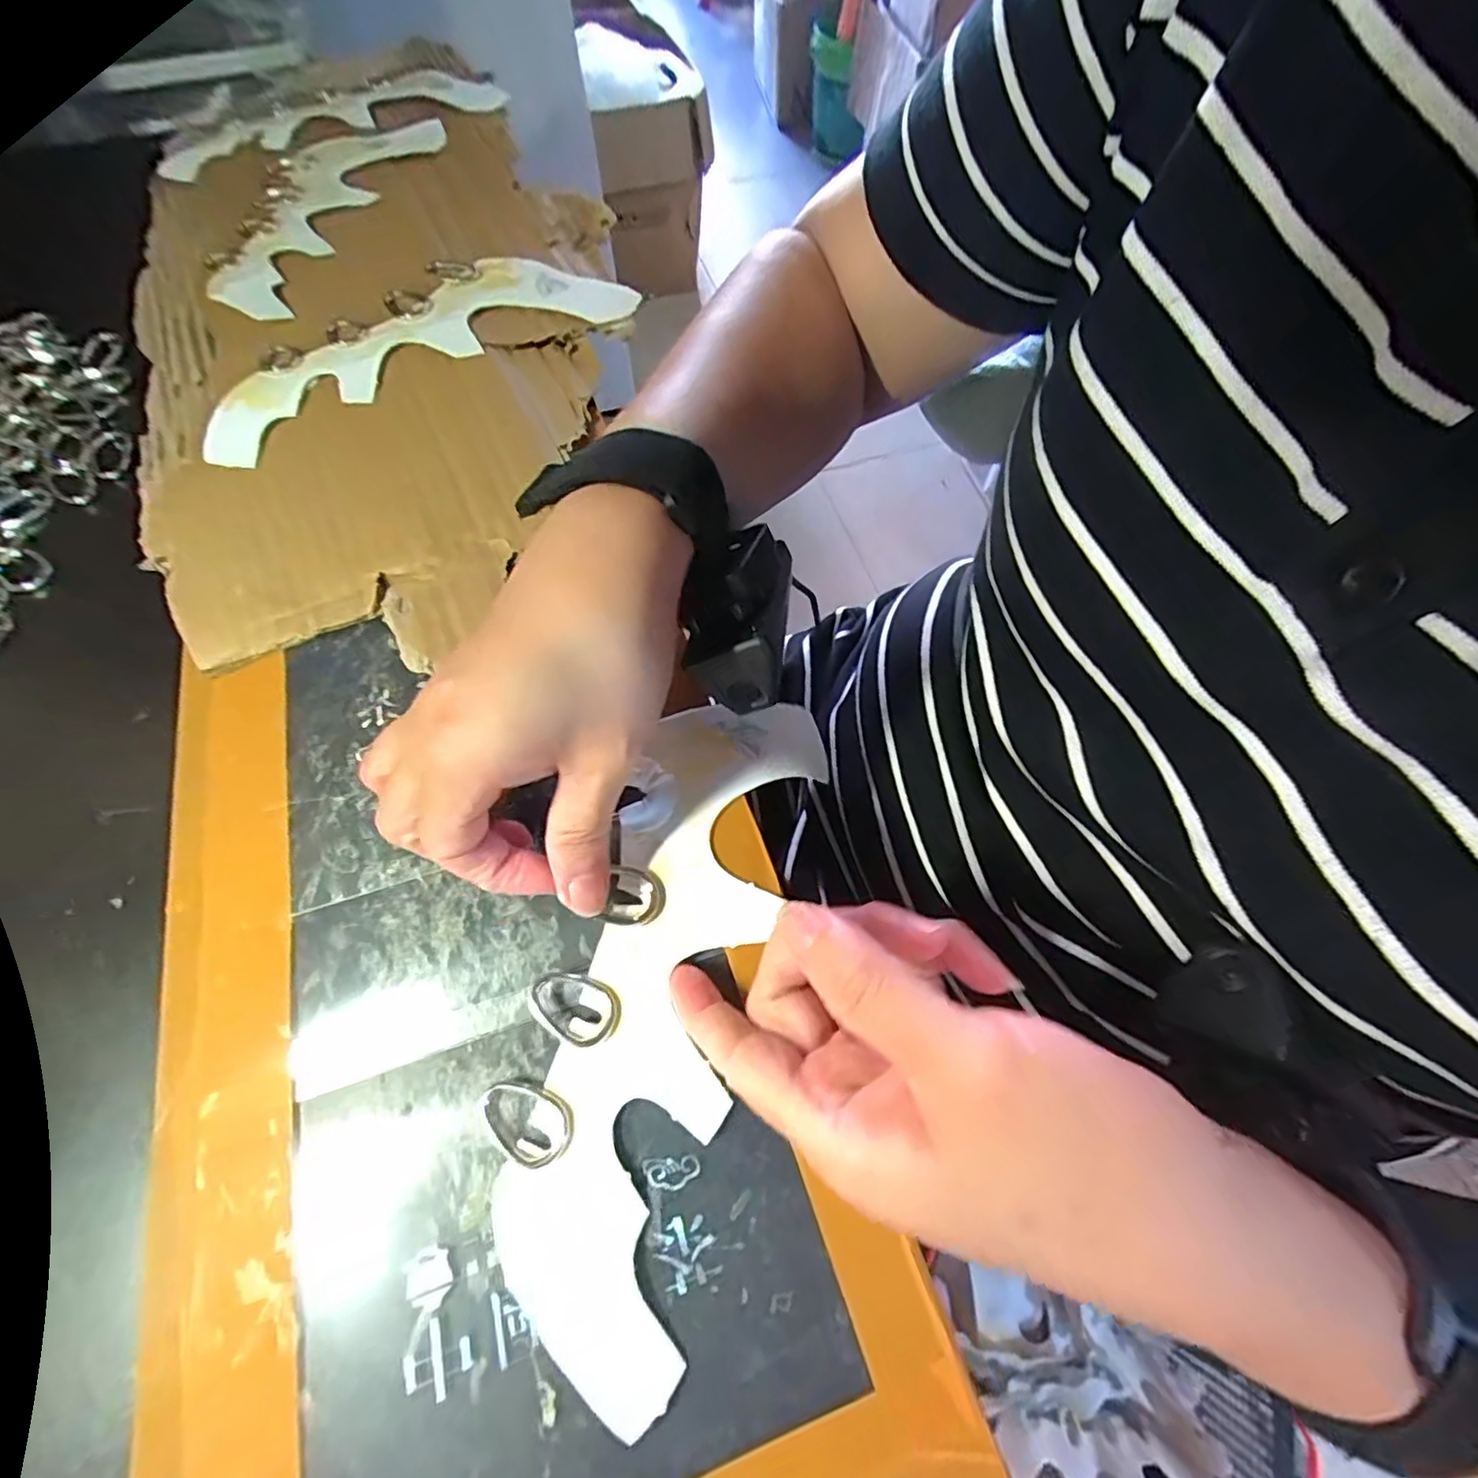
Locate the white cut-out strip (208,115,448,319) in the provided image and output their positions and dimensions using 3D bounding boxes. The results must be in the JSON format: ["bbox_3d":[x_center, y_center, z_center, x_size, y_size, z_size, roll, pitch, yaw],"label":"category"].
[{"bbox_3d":[-0.265,-0.336,0.393,0.067,0.020,0.237,17,71,12],"label":"white cut-out strip"}]

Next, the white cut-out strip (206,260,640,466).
[{"bbox_3d":[-0.175,-0.222,0.347,0.240,0.011,0.069,-33,80,-17],"label":"white cut-out strip"}]

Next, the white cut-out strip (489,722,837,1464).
[{"bbox_3d":[-0.021,0.081,0.215,0.064,0.019,0.210,13,63,3],"label":"white cut-out strip"}]

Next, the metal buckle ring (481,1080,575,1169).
[{"bbox_3d":[-0.065,0.115,0.190,0.030,0.004,0.020,26,67,12],"label":"metal buckle ring"}]

